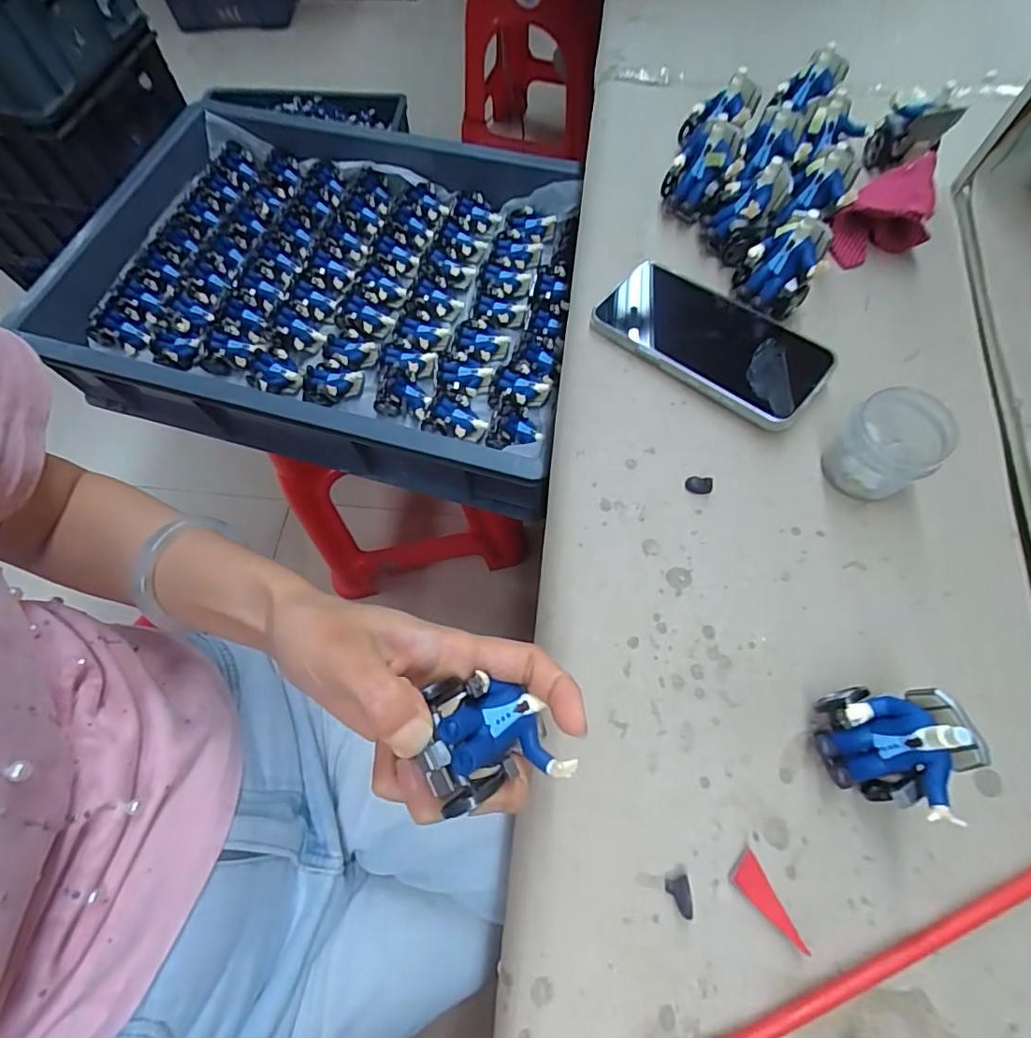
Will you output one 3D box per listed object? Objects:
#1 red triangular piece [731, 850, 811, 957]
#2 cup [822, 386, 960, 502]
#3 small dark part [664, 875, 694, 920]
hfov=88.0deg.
[{"bbox_3d":[0.115,0.178,0.246,0.013,0.008,0.040,-26,68,-9],"label":"red triangular piece"},{"bbox_3d":[0.218,-0.042,0.315,0.044,0.054,0.051,-39,70,-14],"label":"cup"},{"bbox_3d":[0.076,0.176,0.249,0.011,0.006,0.016,-3,66,1],"label":"small dark part"}]

